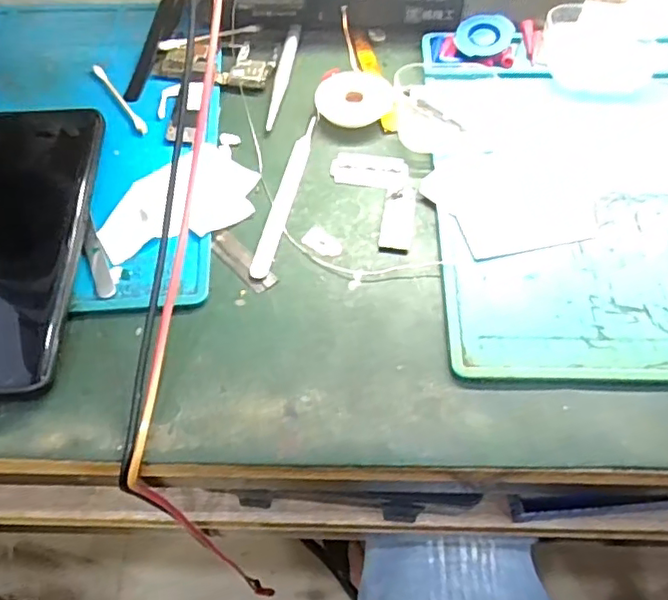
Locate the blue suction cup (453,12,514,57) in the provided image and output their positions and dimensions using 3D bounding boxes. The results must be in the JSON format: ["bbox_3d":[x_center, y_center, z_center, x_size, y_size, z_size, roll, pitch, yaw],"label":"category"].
[{"bbox_3d":[0.096,-0.171,0.377,0.035,0.004,0.031,-22,71,4],"label":"blue suction cup"}]

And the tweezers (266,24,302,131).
[{"bbox_3d":[-0.032,-0.145,0.375,0.009,0.005,0.098,7,59,5],"label":"tweezers"}]

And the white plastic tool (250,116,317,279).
[{"bbox_3d":[-0.026,-0.060,0.324,0.012,0.004,0.114,10,60,6],"label":"white plastic tool"}]

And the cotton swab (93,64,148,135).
[{"bbox_3d":[-0.132,-0.125,0.363,0.007,0.004,0.075,-30,66,-18],"label":"cotton swab"}]

